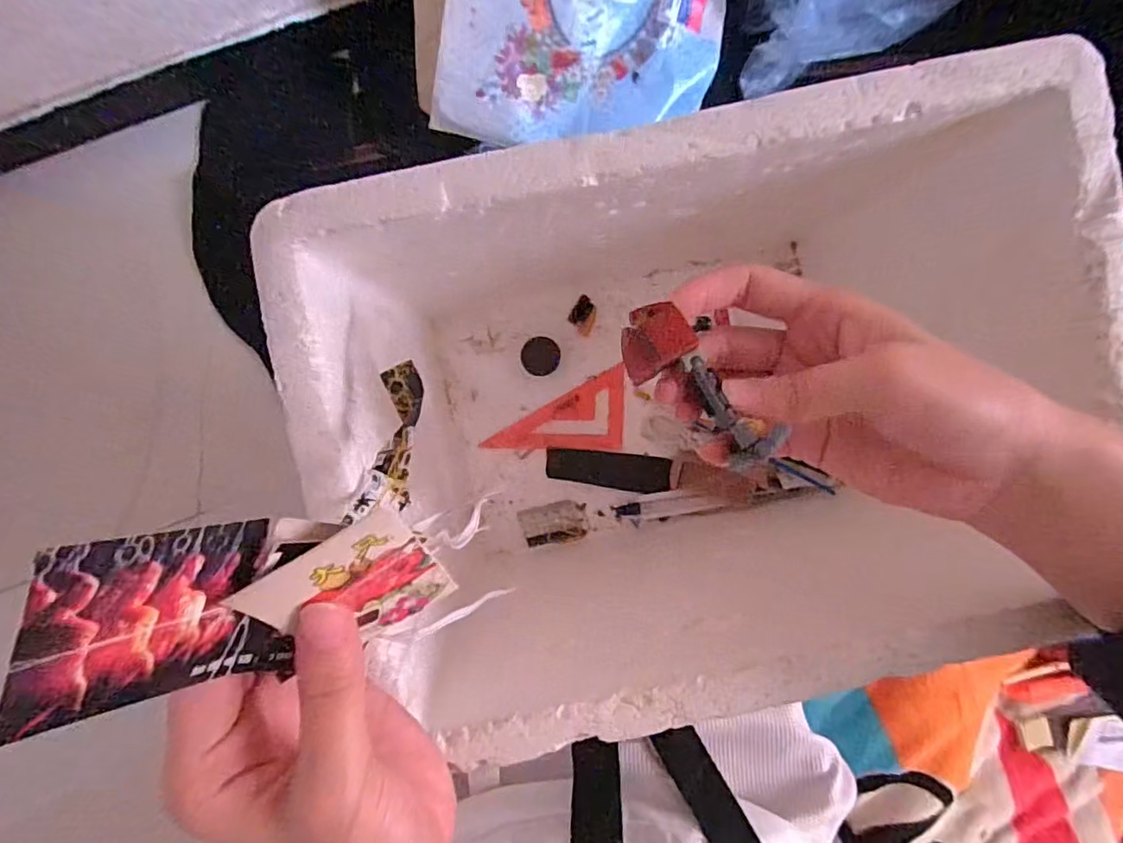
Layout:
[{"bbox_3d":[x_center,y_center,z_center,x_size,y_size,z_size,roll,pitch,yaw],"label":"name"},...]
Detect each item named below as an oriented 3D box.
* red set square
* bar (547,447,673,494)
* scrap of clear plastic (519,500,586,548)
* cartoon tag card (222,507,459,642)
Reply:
[{"bbox_3d":[-0.004,-0.010,0.453,0.107,0.004,0.063,0,92,0],"label":"red set square"},{"bbox_3d":[0.037,0.038,0.454,0.096,0.009,0.028,7,82,2],"label":"bar"},{"bbox_3d":[-0.006,0.082,0.457,0.051,0.010,0.032,-10,81,0],"label":"scrap of clear plastic"},{"bbox_3d":[-0.060,0.049,0.167,0.045,0.052,0.004,-33,50,-8],"label":"cartoon tag card"}]

